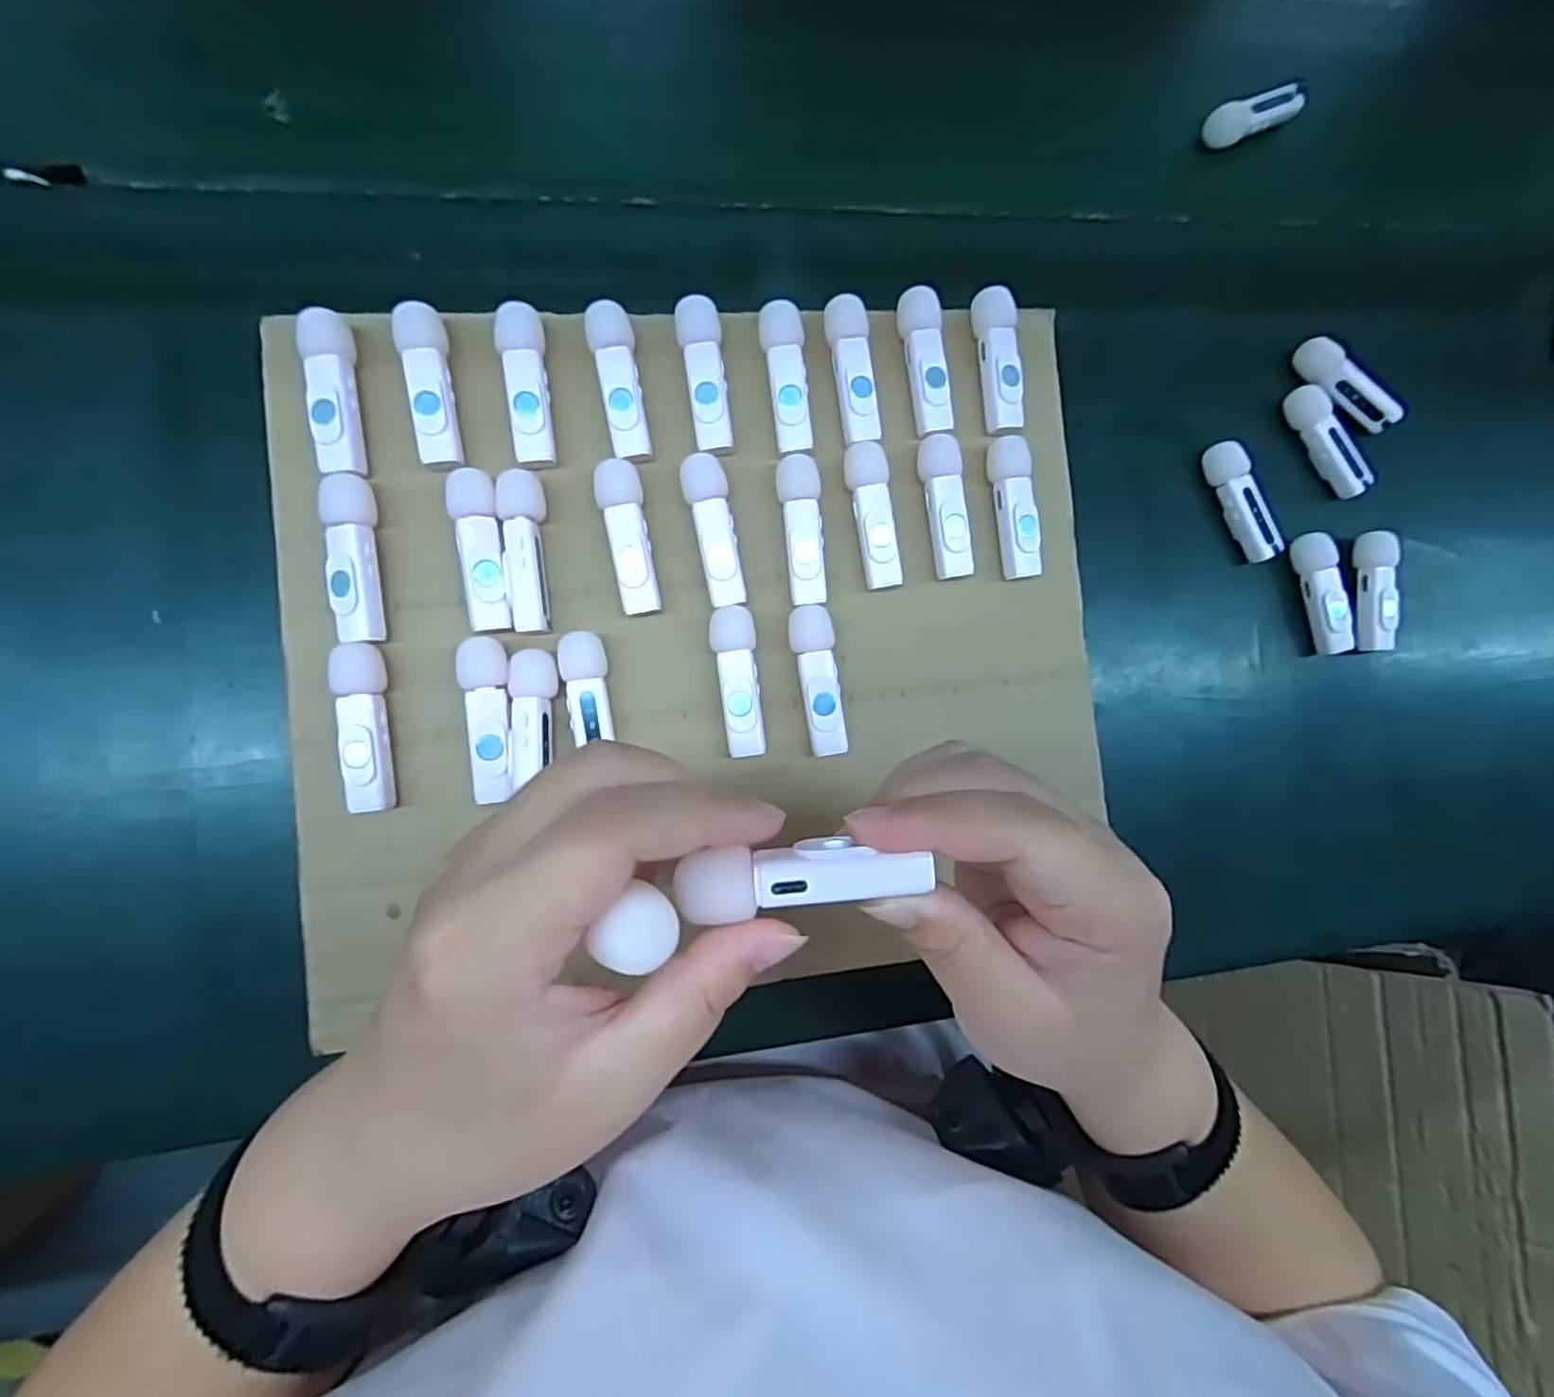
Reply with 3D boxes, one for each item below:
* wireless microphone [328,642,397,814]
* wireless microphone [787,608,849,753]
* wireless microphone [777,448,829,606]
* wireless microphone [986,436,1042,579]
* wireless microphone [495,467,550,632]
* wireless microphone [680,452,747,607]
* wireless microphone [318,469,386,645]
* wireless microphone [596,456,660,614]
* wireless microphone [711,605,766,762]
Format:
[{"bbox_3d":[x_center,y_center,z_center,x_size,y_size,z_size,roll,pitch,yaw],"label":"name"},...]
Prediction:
[{"bbox_3d":[-0.163,0.011,0.275,0.017,0.016,0.065,-7,90,-9],"label":"wireless microphone"},{"bbox_3d":[0.017,-0.008,0.305,0.019,0.017,0.065,-7,85,-10],"label":"wireless microphone"},{"bbox_3d":[0.011,-0.074,0.307,0.018,0.016,0.065,-4,85,-9],"label":"wireless microphone"},{"bbox_3d":[0.110,-0.088,0.322,0.017,0.015,0.063,-10,90,-9],"label":"wireless microphone"},{"bbox_3d":[-0.105,-0.061,0.287,0.018,0.017,0.066,-2,89,-9],"label":"wireless microphone"},{"bbox_3d":[-0.028,-0.072,0.302,0.019,0.015,0.065,-9,86,-10],"label":"wireless microphone"},{"bbox_3d":[-0.168,-0.055,0.276,0.017,0.017,0.065,-5,85,-10],"label":"wireless microphone"},{"bbox_3d":[-0.063,-0.068,0.296,0.018,0.017,0.064,-10,90,-9],"label":"wireless microphone"},{"bbox_3d":[-0.017,-0.007,0.300,0.019,0.016,0.064,-5,85,-10],"label":"wireless microphone"}]

